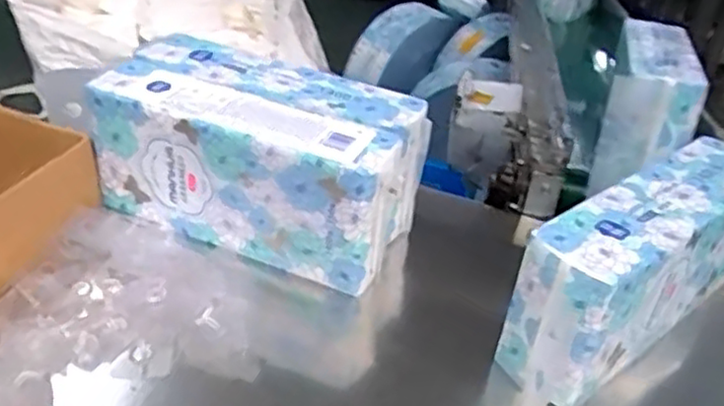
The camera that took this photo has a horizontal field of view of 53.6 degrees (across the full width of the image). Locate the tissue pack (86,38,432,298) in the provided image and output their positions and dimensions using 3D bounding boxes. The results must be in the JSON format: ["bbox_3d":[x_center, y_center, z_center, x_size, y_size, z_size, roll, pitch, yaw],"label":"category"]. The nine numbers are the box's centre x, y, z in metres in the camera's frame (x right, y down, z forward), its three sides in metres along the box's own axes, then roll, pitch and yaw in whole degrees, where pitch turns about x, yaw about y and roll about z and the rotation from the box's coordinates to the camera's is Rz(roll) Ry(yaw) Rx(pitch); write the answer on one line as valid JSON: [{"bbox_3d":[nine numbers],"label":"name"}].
[{"bbox_3d":[-0.114,-0.055,0.820,0.349,0.170,0.178,17,36,13],"label":"tissue pack"}]

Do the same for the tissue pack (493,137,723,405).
[{"bbox_3d":[0.276,0.066,0.731,0.363,0.162,0.092,-23,45,-35],"label":"tissue pack"}]

